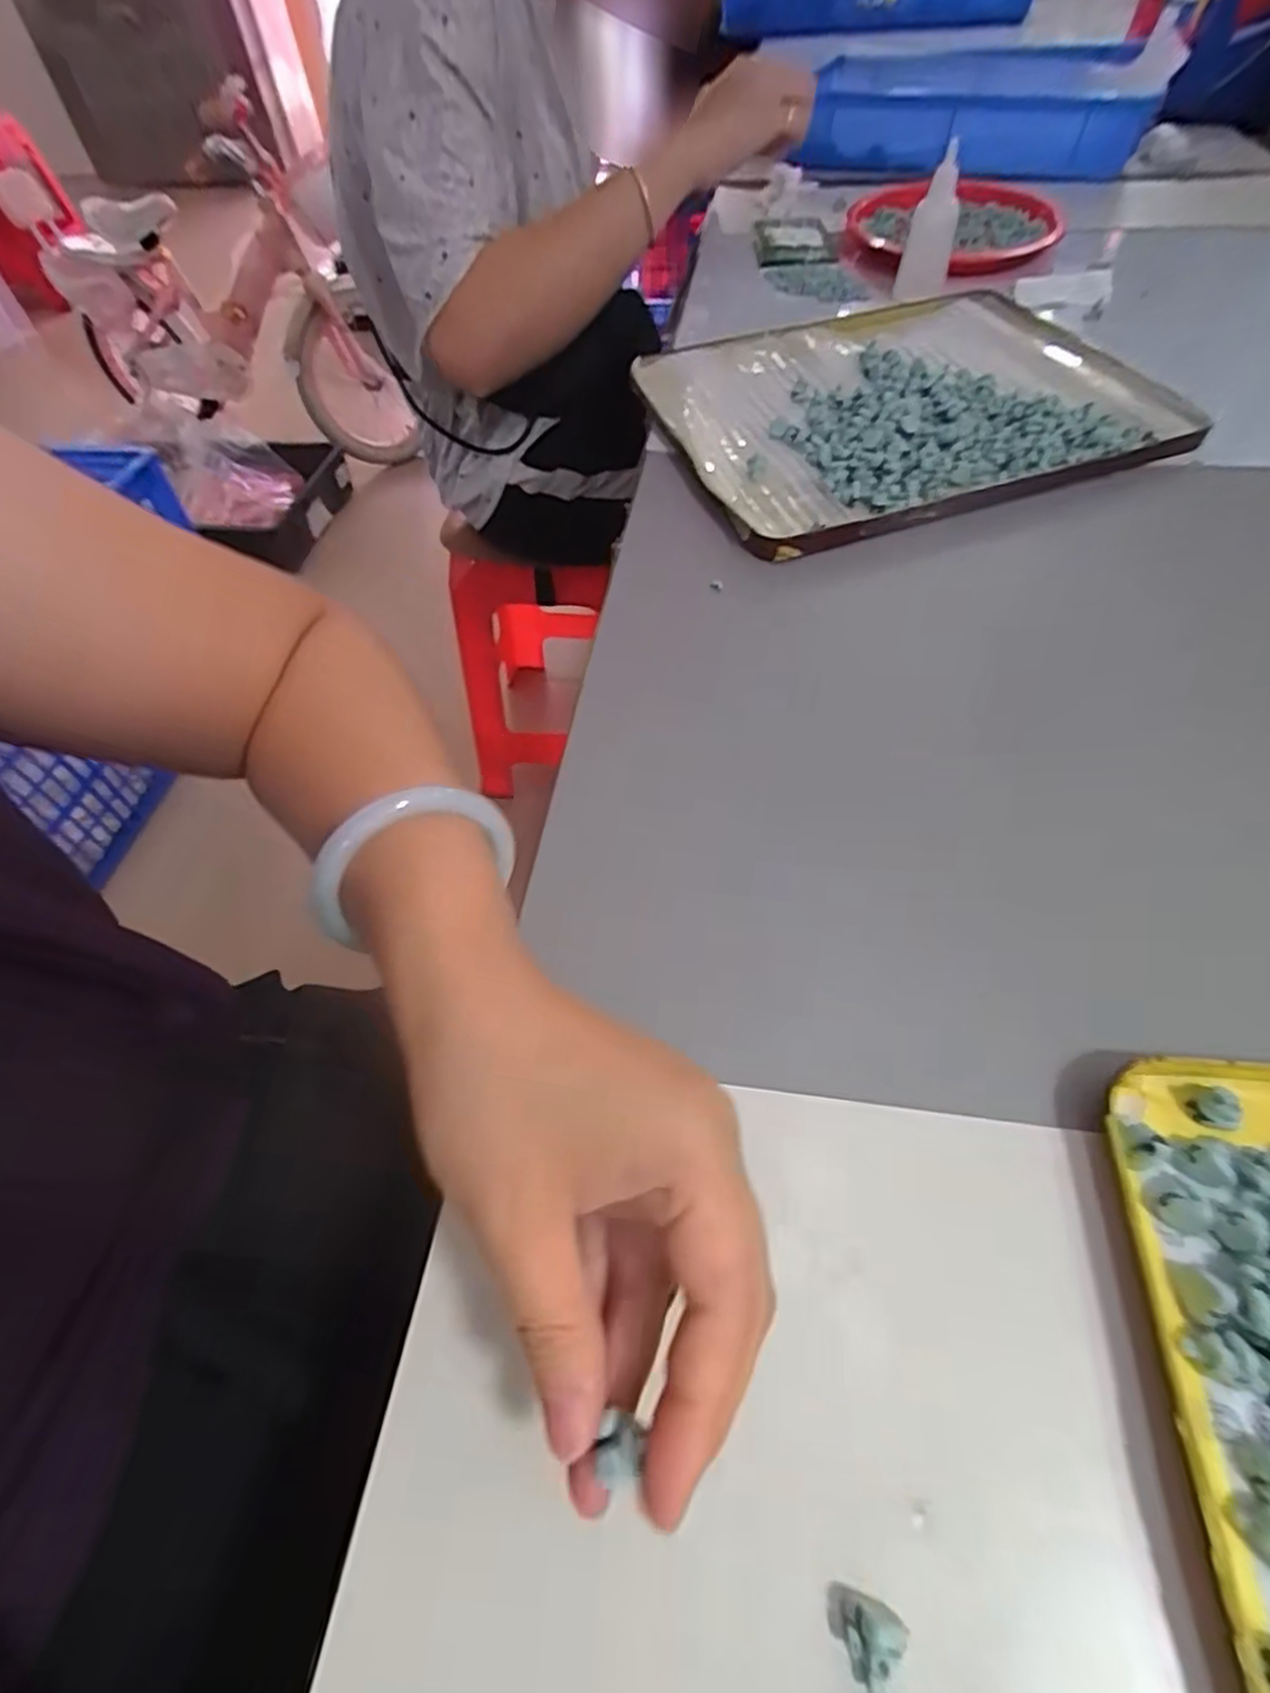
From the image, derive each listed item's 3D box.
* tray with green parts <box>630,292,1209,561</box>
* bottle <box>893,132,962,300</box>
[{"bbox_3d":[0.180,-0.296,0.463,0.323,0.026,0.239,-16,55,-9],"label":"tray with green parts"},{"bbox_3d":[0.223,-0.463,0.530,0.037,0.107,0.025,13,85,12],"label":"bottle"}]

